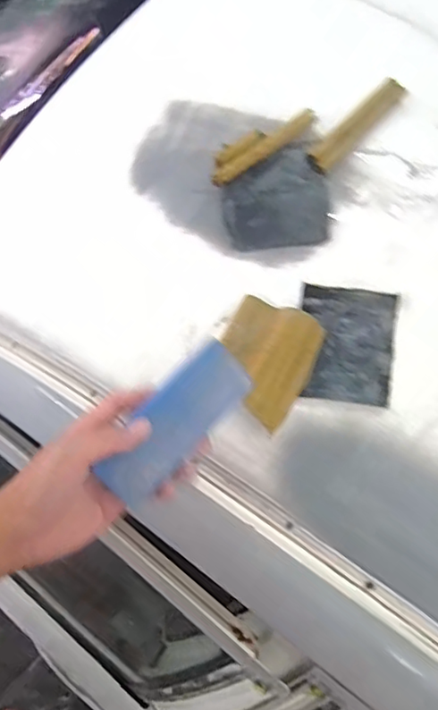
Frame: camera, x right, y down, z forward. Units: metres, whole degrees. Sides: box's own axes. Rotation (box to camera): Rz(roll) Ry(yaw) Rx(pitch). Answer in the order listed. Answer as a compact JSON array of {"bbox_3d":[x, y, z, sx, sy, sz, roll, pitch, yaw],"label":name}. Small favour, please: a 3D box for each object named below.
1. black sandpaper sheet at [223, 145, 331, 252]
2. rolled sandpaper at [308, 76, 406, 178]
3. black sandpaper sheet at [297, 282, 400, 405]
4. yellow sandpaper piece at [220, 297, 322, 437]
[{"bbox_3d":[0.061,-0.168,0.618,0.109,0.007,0.115,-6,74,10],"label":"black sandpaper sheet"},{"bbox_3d":[0.151,-0.251,0.625,0.030,0.018,0.136,43,76,14],"label":"rolled sandpaper"},{"bbox_3d":[0.122,-0.009,0.552,0.088,0.021,0.107,7,70,3],"label":"black sandpaper sheet"},{"bbox_3d":[0.043,0.003,0.553,0.091,0.029,0.109,28,73,10],"label":"yellow sandpaper piece"}]

